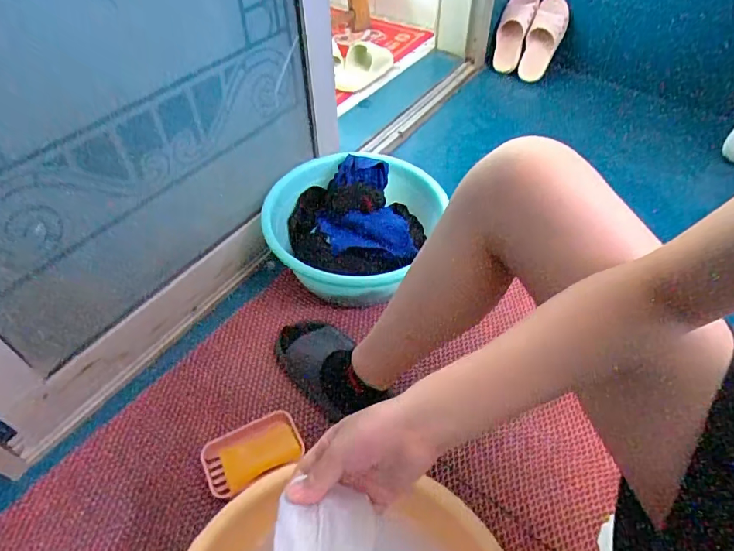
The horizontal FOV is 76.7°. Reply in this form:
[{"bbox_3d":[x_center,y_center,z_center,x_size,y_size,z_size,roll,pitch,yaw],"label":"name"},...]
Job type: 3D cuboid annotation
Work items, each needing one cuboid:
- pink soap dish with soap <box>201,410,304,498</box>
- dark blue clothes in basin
[{"bbox_3d":[-0.160,0.245,0.642,0.131,0.031,0.084,-21,52,-14],"label":"pink soap dish with soap"},{"bbox_3d":[-0.020,-0.108,0.831,0.238,0.106,0.169,-7,50,-3],"label":"dark blue clothes in basin"}]

